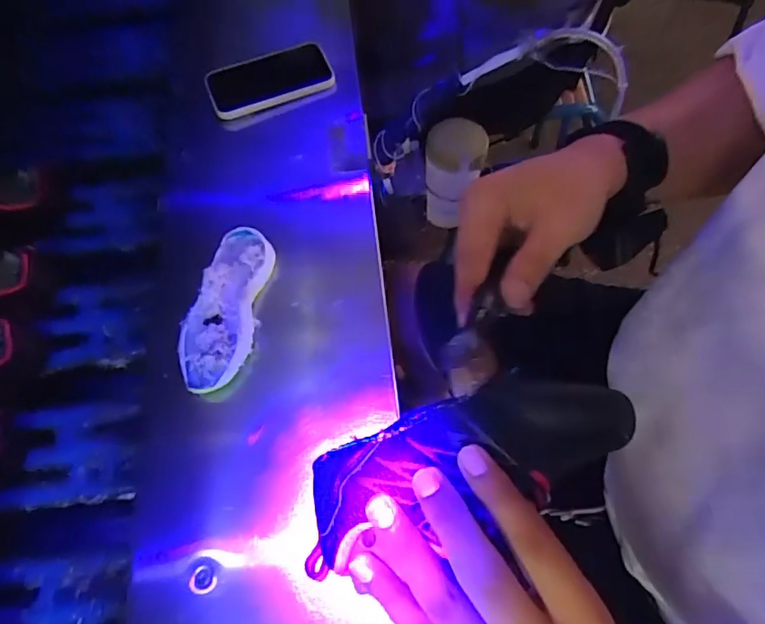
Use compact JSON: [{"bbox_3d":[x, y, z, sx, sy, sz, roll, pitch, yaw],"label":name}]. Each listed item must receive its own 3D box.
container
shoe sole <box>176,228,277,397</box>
[{"bbox_3d":[0.090,-0.177,0.666,0.070,0.138,0.065,4,67,3],"label":"container"},{"bbox_3d":[-0.154,-0.008,0.497,0.067,0.028,0.166,10,68,5],"label":"shoe sole"}]

